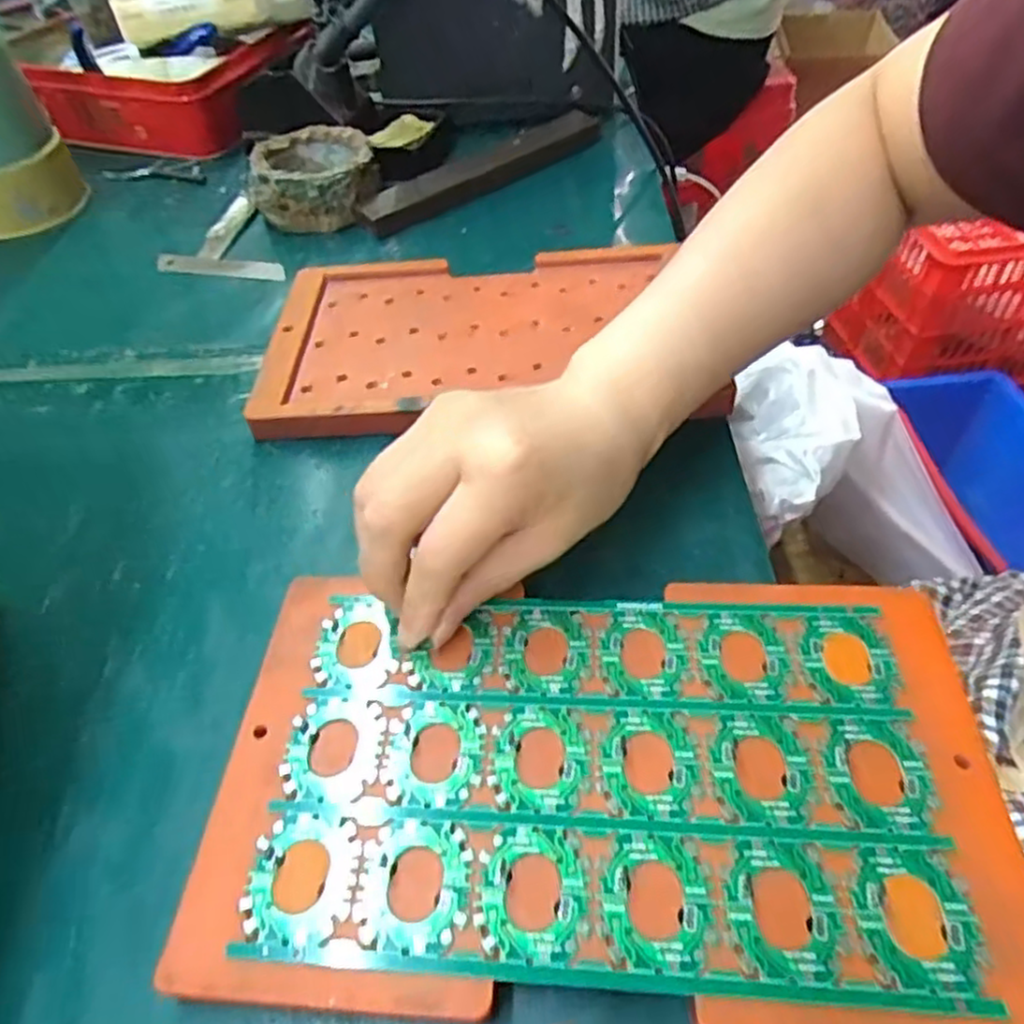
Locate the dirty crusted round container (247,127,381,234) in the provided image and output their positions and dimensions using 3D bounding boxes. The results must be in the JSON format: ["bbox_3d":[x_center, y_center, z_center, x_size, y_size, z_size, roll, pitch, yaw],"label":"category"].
[{"bbox_3d":[-0.140,-0.235,0.501,0.085,0.039,0.078,-2,48,3],"label":"dirty crusted round container"}]

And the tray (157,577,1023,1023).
[{"bbox_3d":[0.026,0.083,0.231,0.238,0.014,0.135,0,50,6],"label":"tray"}]

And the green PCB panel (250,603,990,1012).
[{"bbox_3d":[0.025,0.079,0.228,0.199,0.004,0.118,0,49,6],"label":"green PCB panel"}]

